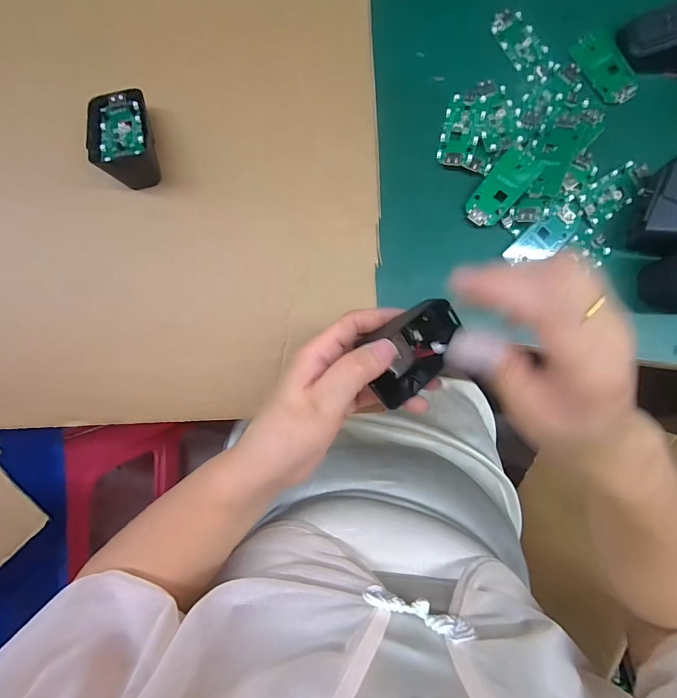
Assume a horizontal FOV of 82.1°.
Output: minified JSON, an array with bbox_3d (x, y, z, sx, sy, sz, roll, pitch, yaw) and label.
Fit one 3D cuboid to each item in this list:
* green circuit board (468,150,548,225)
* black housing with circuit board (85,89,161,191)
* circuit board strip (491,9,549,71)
[{"bbox_3d":[0.131,-0.129,0.313,0.031,0.004,0.064,41,101,11],"label":"green circuit board"},{"bbox_3d":[-0.165,-0.164,0.303,0.045,0.038,0.070,-16,87,-2],"label":"black housing with circuit board"},{"bbox_3d":[0.153,-0.265,0.330,0.033,0.004,0.054,-34,88,-3],"label":"circuit board strip"}]

